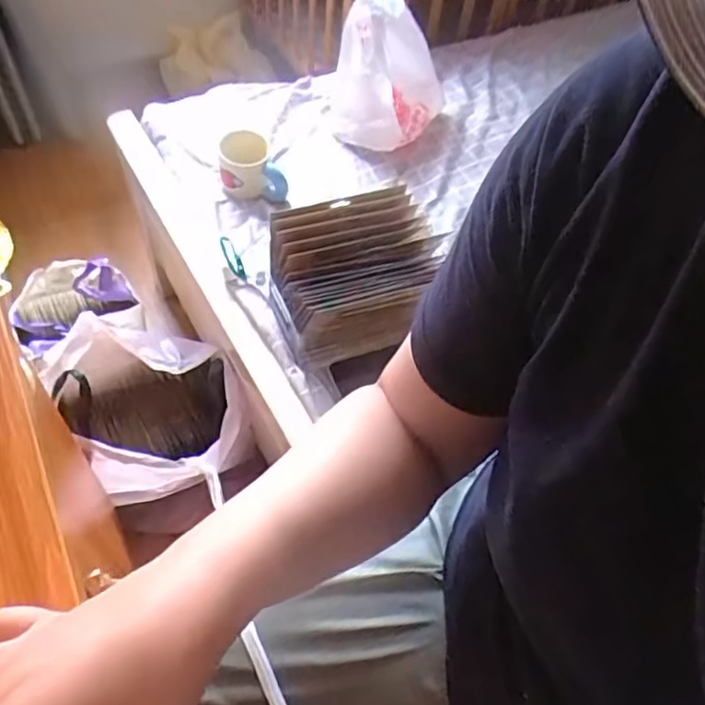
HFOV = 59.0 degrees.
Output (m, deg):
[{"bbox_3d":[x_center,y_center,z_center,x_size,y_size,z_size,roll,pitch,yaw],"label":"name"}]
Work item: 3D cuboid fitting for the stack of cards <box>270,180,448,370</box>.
[{"bbox_3d":[0.002,-0.097,0.807,0.196,0.155,0.133,-16,54,-16],"label":"stack of cards"}]

